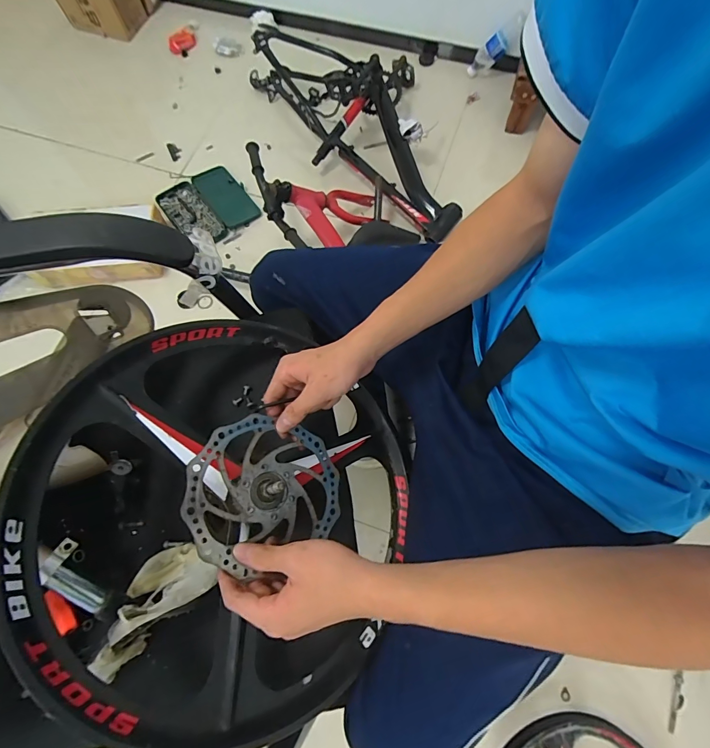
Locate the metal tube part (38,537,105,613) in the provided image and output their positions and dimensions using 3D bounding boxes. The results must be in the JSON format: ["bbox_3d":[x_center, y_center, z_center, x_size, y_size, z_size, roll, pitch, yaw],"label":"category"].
[{"bbox_3d":[-0.282,0.203,0.378,0.029,0.025,0.080,-36,96,-10],"label":"metal tube part"}]

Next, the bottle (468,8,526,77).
[{"bbox_3d":[0.478,-1.101,1.289,0.204,0.069,0.068,-32,68,35],"label":"bottle"}]

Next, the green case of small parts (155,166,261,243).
[{"bbox_3d":[-0.453,-0.520,1.187,0.246,0.041,0.260,-36,75,-10],"label":"green case of small parts"}]

